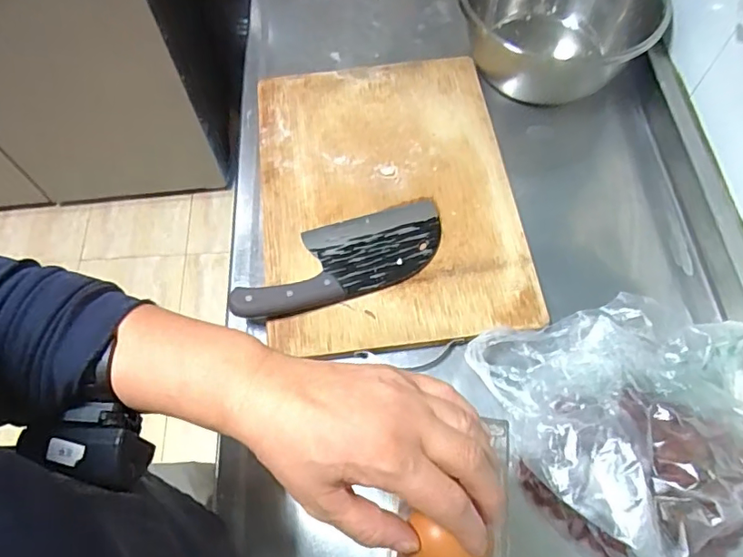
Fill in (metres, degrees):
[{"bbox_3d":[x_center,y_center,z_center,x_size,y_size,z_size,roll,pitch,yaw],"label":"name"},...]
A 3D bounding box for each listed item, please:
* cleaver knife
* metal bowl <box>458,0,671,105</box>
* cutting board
[{"bbox_3d":[-0.032,-0.025,0.571,0.238,0.027,0.094,-18,64,-9],"label":"cleaver knife"},{"bbox_3d":[0.242,-0.351,0.719,0.235,0.134,0.235,0,63,0],"label":"metal bowl"},{"bbox_3d":[0.017,-0.110,0.630,0.288,0.018,0.395,-6,63,-3],"label":"cutting board"}]

